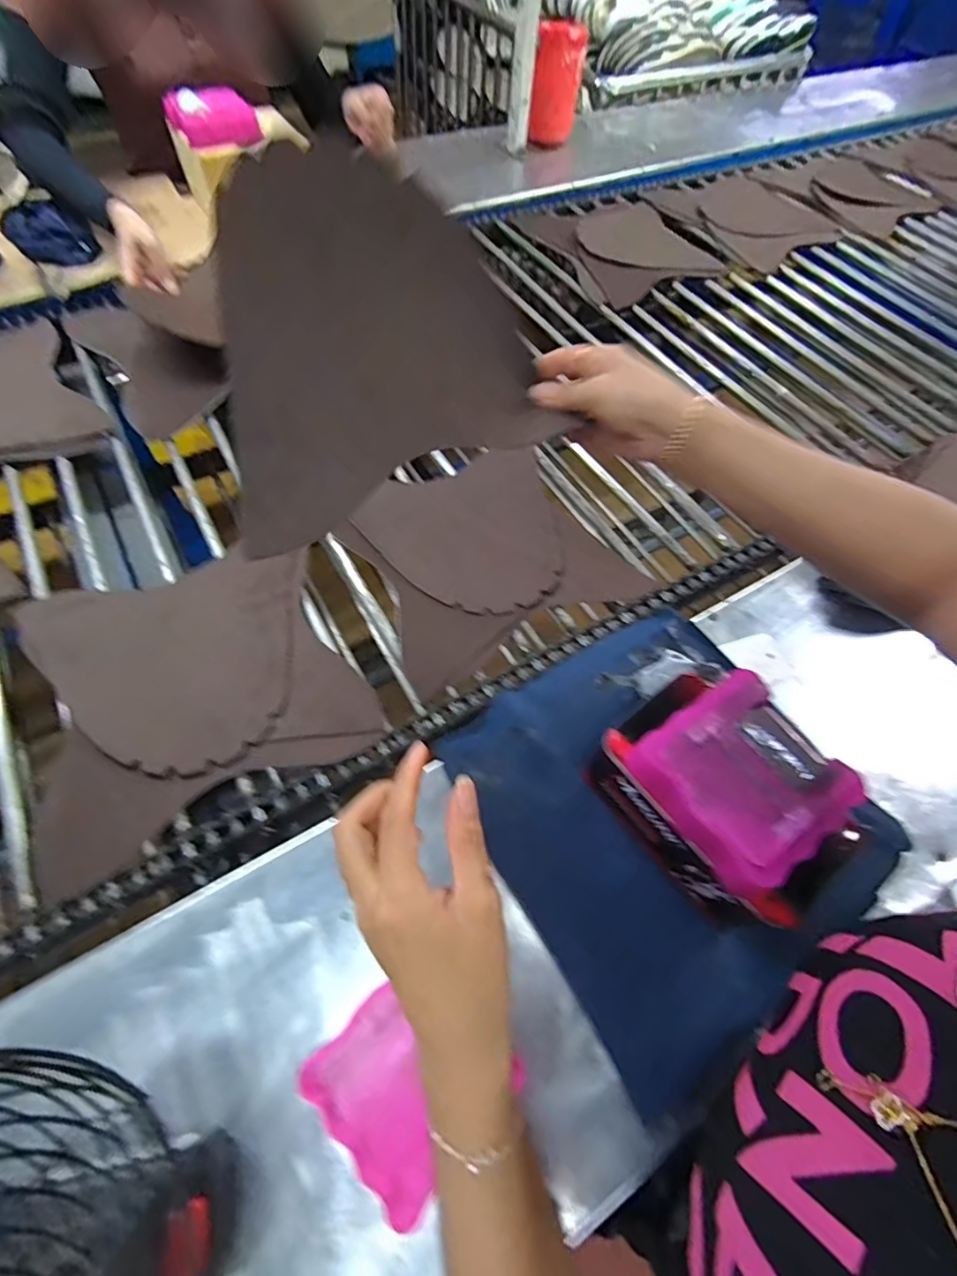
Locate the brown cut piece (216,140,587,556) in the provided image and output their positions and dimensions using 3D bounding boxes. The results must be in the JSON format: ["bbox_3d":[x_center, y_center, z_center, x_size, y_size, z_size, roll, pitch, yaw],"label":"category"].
[{"bbox_3d":[-0.078,-0.202,0.354,0.236,0.018,0.212,-30,107,-21],"label":"brown cut piece"}]

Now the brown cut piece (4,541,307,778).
[{"bbox_3d":[-0.283,0.016,0.500,0.251,0.032,0.222,-20,64,-15],"label":"brown cut piece"}]

